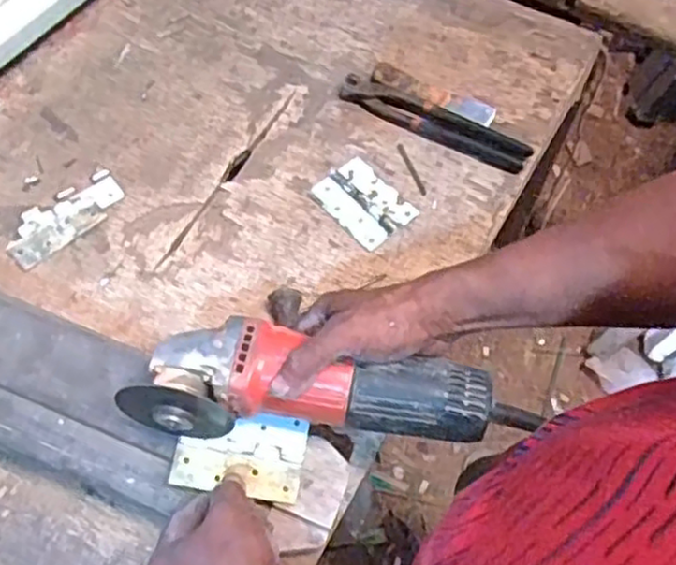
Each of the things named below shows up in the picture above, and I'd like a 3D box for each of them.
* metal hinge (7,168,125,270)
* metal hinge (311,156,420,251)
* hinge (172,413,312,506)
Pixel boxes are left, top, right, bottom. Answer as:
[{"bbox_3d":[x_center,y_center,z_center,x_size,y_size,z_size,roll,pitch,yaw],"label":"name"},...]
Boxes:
[{"bbox_3d":[-0.276,-0.067,0.712,0.125,0.009,0.056,-40,70,-21],"label":"metal hinge"},{"bbox_3d":[0.028,-0.085,0.731,0.069,0.008,0.095,-38,69,-20],"label":"metal hinge"},{"bbox_3d":[-0.075,0.131,0.541,0.096,0.005,0.063,10,71,-3],"label":"hinge"}]

